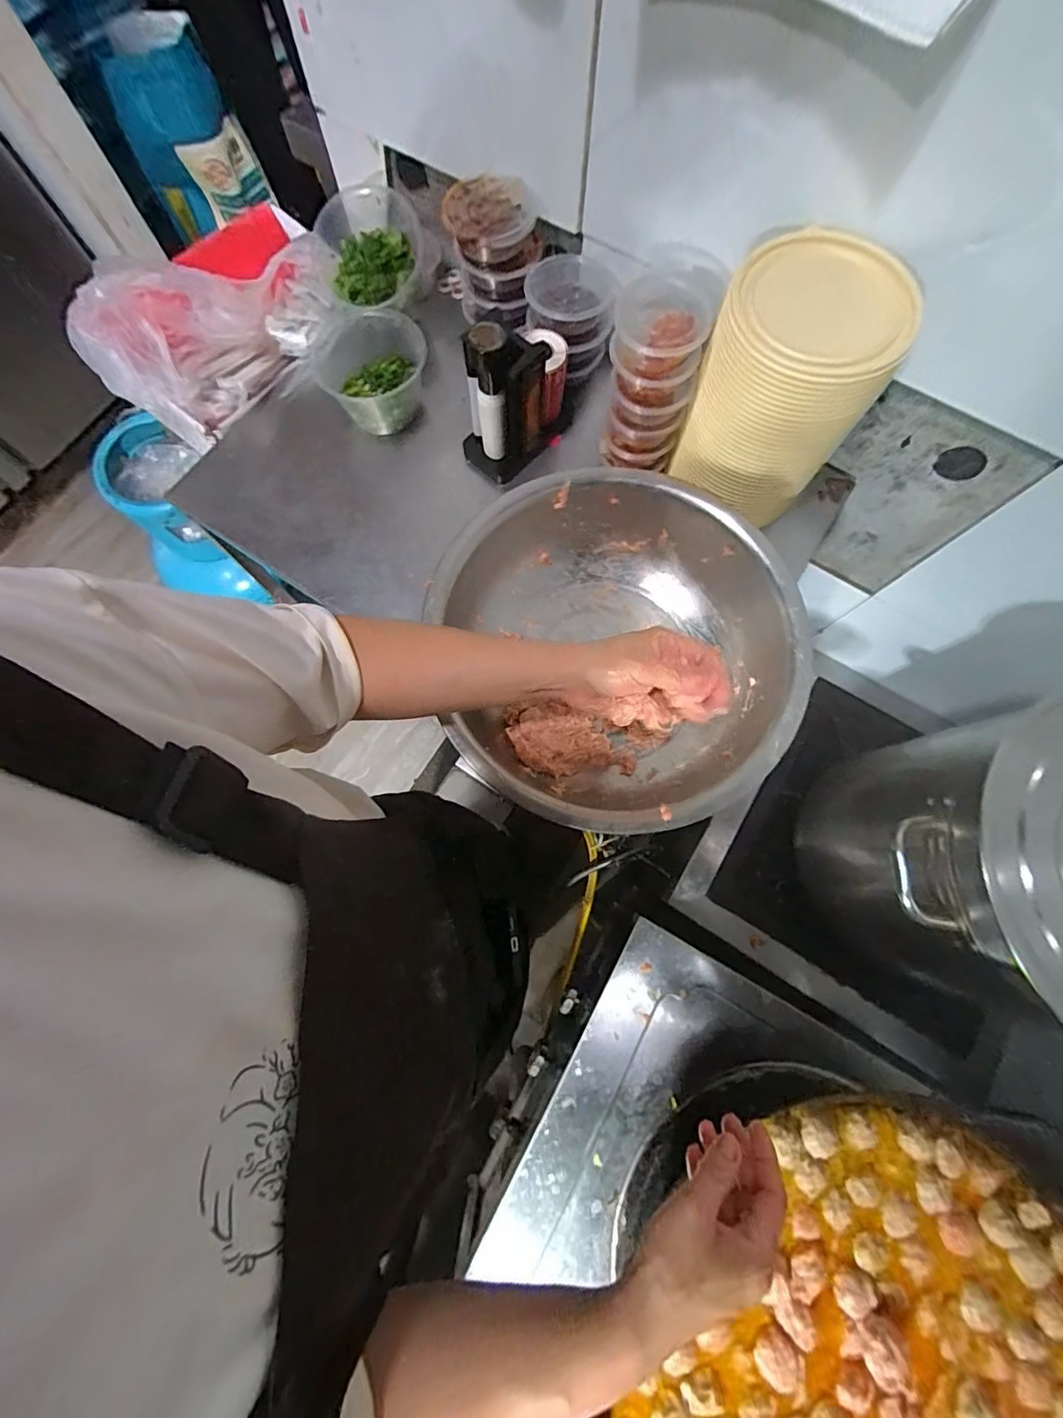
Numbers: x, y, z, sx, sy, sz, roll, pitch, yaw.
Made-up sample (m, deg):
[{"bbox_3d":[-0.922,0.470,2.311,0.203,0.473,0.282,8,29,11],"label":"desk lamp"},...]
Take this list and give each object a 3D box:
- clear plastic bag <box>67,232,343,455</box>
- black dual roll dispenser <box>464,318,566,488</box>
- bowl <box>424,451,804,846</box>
[{"bbox_3d":[-0.412,-0.493,0.679,0.334,0.125,0.194,-20,77,-5],"label":"clear plastic bag"},{"bbox_3d":[-0.016,-0.383,0.586,0.076,0.168,0.146,43,80,10],"label":"black dual roll dispenser"},{"bbox_3d":[0.091,-0.083,0.549,0.356,0.116,0.418,18,76,5],"label":"bowl"}]

